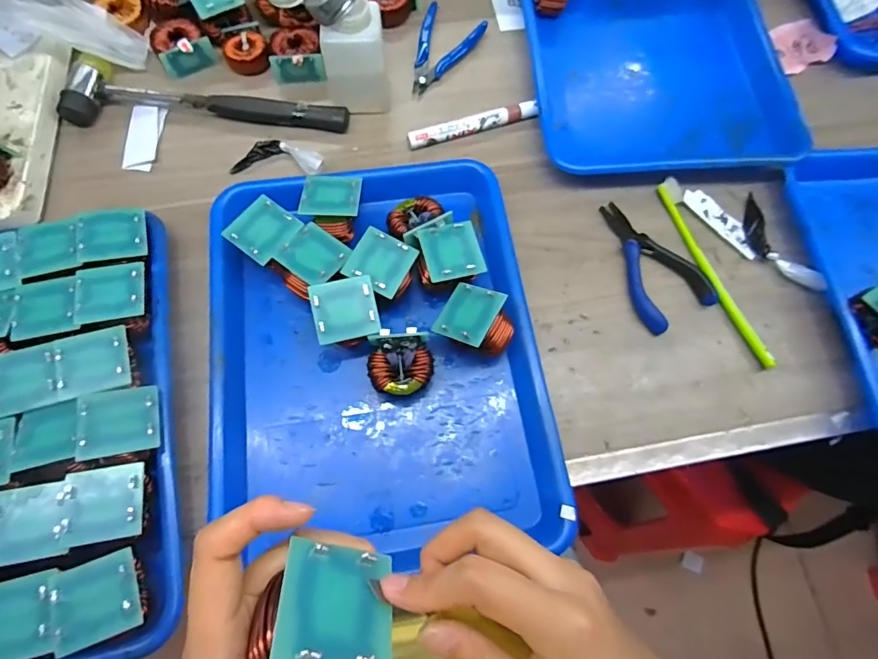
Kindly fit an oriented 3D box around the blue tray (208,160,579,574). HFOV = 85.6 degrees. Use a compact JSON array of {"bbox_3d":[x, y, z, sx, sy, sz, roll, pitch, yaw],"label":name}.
[{"bbox_3d":[-0.050,0.011,0.373,0.241,0.056,0.303,-7,71,-4],"label":"blue tray"}]

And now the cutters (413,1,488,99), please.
[{"bbox_3d":[-0.002,-0.293,0.500,0.064,0.017,0.116,25,72,7],"label":"cutters"}]

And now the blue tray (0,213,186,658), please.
[{"bbox_3d":[-0.311,0.076,0.328,0.248,0.053,0.310,-14,71,-7],"label":"blue tray"}]

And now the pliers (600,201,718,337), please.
[{"bbox_3d":[0.185,-0.062,0.417,0.065,0.014,0.123,-23,73,-9],"label":"pliers"}]

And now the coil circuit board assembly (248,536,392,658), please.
[{"bbox_3d":[-0.043,0.110,0.181,0.048,0.023,0.046,25,29,-15],"label":"coil circuit board assembly"}]

